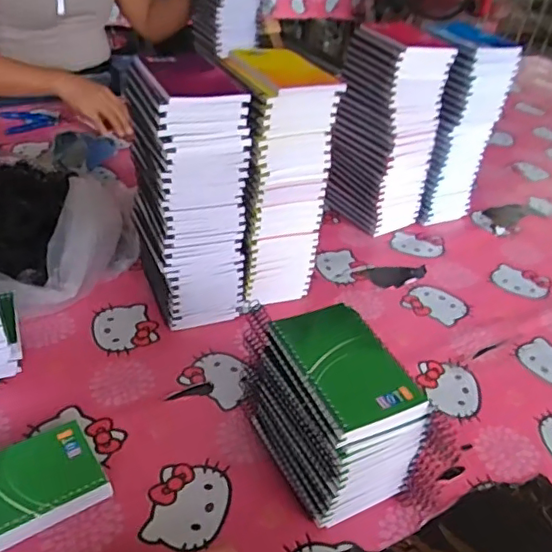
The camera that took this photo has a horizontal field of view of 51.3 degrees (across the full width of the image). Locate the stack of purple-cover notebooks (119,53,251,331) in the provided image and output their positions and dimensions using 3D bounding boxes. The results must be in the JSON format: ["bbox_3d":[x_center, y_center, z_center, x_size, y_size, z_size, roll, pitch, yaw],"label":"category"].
[{"bbox_3d":[-0.104,-0.085,0.660,0.105,0.286,0.127,-14,41,-25],"label":"stack of purple-cover notebooks"}]

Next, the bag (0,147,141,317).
[{"bbox_3d":[-0.357,-0.074,0.737,0.344,0.101,0.282,10,37,5],"label":"bag"}]

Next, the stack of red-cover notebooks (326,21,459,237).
[{"bbox_3d":[0.159,-0.212,0.859,0.099,0.282,0.131,-19,44,-30],"label":"stack of red-cover notebooks"}]

